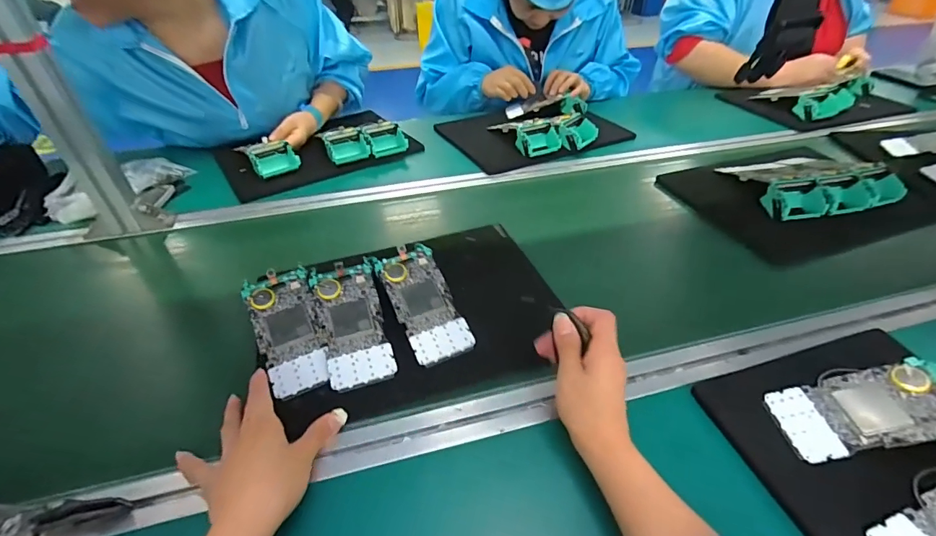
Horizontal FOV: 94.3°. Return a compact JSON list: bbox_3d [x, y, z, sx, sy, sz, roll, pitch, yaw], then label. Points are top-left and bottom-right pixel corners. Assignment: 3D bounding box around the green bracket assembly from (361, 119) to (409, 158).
[{"bbox_3d":[-0.156,-0.245,0.811,0.076,0.039,0.058,-21,41,-23],"label":"green bracket assembly"}]

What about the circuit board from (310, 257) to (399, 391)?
[{"bbox_3d":[-0.124,0.056,0.466,0.064,0.007,0.142,-13,60,-15],"label":"circuit board"}]

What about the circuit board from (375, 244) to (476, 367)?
[{"bbox_3d":[-0.049,0.038,0.486,0.066,0.004,0.139,-18,63,-20],"label":"circuit board"}]

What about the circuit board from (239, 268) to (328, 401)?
[{"bbox_3d":[-0.188,0.063,0.456,0.064,0.008,0.139,-17,62,-20],"label":"circuit board"}]

